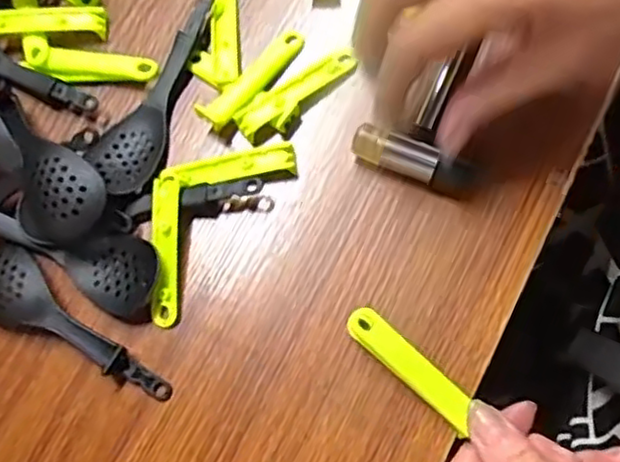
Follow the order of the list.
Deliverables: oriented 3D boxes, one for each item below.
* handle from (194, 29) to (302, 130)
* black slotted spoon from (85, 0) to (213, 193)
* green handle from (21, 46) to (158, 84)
[{"bbox_3d":[-0.031,-0.085,0.372,0.017,0.005,0.075,40,70,7],"label":"handle"},{"bbox_3d":[-0.086,-0.080,0.378,0.038,0.016,0.123,22,78,11],"label":"black slotted spoon"},{"bbox_3d":[-0.126,-0.096,0.386,0.078,0.013,0.021,8,76,8],"label":"green handle"}]

